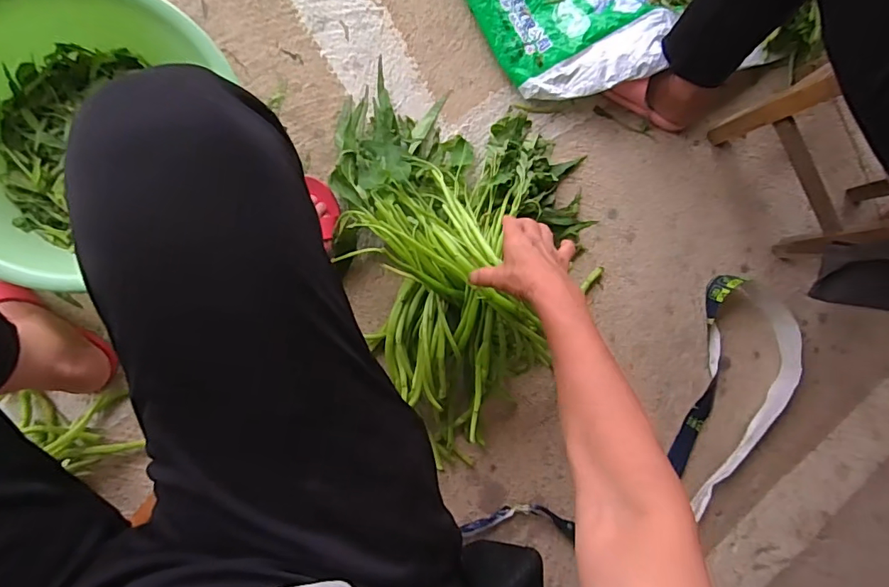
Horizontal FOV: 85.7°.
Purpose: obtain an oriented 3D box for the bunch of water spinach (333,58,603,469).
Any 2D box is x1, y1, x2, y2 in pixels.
[{"bbox_3d":[0.061,-0.058,0.696,0.369,0.140,0.528,-15,94,-9],"label":"bunch of water spinach"}]

